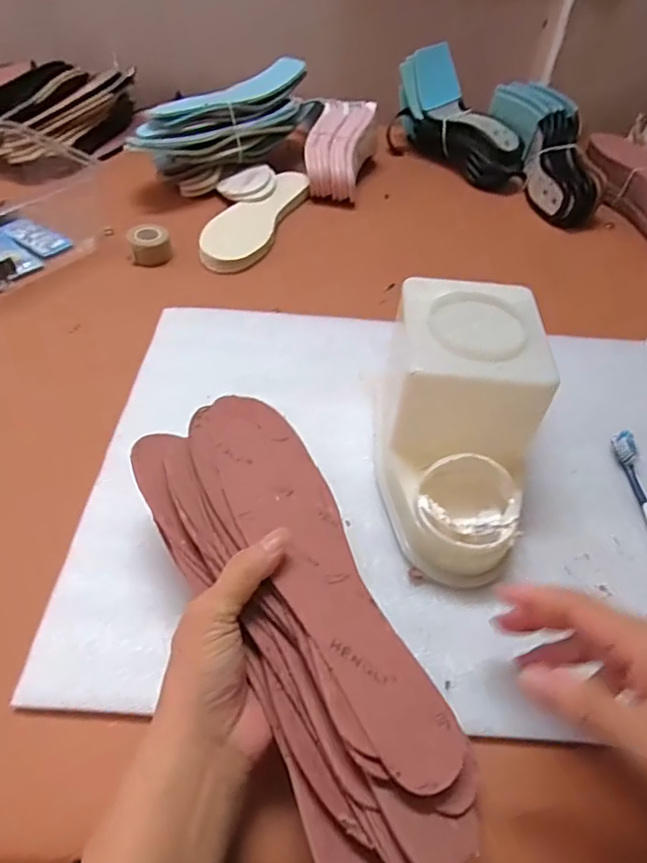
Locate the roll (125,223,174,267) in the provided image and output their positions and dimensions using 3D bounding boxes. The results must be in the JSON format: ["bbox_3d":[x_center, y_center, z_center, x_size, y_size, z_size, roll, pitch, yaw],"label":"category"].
[{"bbox_3d":[-0.200,-0.217,0.641,0.045,0.030,0.045,2,47,-3],"label":"roll"}]

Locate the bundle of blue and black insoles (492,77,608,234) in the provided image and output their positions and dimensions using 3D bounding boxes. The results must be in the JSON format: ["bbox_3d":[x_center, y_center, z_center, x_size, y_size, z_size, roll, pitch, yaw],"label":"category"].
[{"bbox_3d":[0.331,-0.395,0.792,0.117,0.073,0.255,-7,69,-11],"label":"bundle of blue and black insoles"}]

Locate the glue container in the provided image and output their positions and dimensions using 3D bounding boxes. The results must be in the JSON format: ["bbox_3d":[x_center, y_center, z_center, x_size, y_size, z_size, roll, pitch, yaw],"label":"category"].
[{"bbox_3d":[0.098,-0.006,0.404,0.110,0.120,0.197,7,47,1],"label":"glue container"}]

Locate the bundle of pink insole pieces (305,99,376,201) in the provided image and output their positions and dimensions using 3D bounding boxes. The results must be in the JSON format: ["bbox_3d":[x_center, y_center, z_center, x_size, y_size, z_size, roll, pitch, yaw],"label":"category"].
[{"bbox_3d":[0.024,-0.401,0.785,0.084,0.057,0.178,14,69,8],"label":"bundle of pink insole pieces"}]

